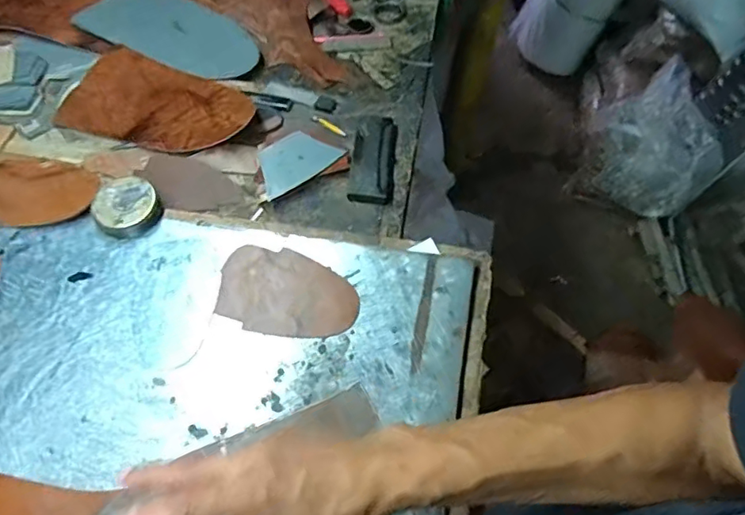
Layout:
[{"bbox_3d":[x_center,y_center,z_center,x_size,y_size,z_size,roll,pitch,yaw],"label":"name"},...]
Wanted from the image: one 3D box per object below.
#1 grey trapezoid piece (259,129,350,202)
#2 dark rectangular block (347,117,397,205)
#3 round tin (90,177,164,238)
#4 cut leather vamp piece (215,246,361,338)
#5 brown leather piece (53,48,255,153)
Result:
[{"bbox_3d":[-0.102,-0.132,0.738,0.114,0.005,0.064,-35,87,-19],"label":"grey trapezoid piece"},{"bbox_3d":[0.002,-0.133,0.755,0.057,0.017,0.152,5,58,-1],"label":"dark rectangular block"},{"bbox_3d":[-0.301,-0.063,0.675,0.075,0.030,0.074,2,58,-3],"label":"round tin"},{"bbox_3d":[-0.095,0.039,0.623,0.157,0.004,0.102,6,62,7],"label":"cut leather vamp piece"},{"bbox_3d":[-0.309,-0.223,0.807,0.276,0.033,0.153,20,59,8],"label":"brown leather piece"}]

